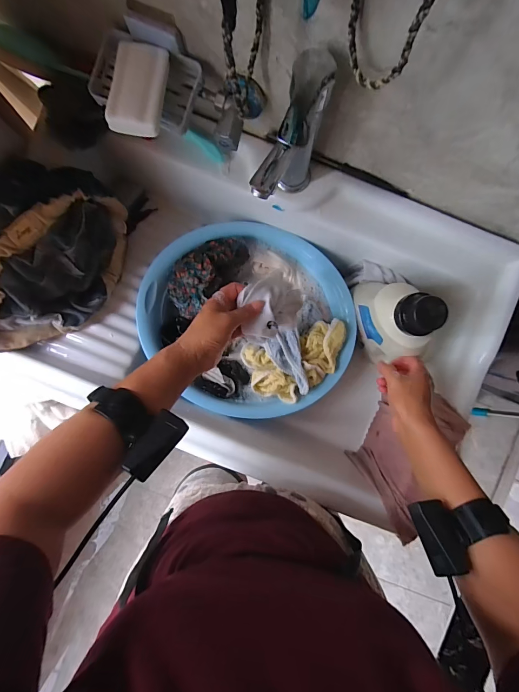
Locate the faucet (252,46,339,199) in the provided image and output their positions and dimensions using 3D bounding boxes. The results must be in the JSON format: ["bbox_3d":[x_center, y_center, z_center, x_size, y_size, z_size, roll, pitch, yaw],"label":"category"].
[{"bbox_3d":[0.038,-0.235,0.432,0.047,0.201,0.133,26,90,-1],"label":"faucet"}]

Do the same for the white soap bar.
[{"bbox_3d":[-0.146,-0.308,0.403,0.061,0.022,0.112,6,90,0],"label":"white soap bar"}]

